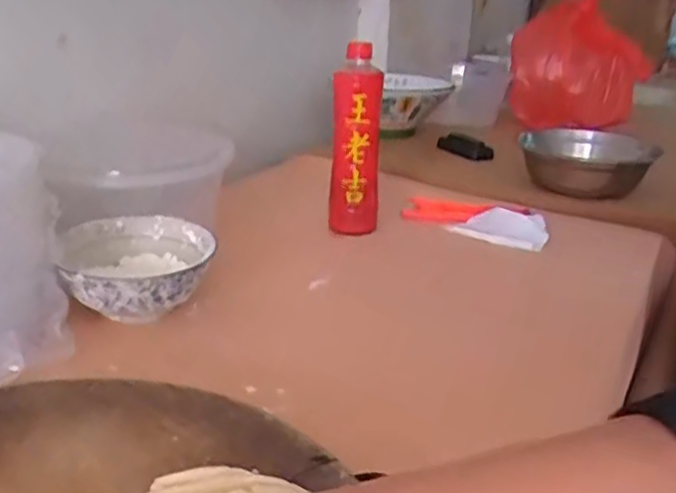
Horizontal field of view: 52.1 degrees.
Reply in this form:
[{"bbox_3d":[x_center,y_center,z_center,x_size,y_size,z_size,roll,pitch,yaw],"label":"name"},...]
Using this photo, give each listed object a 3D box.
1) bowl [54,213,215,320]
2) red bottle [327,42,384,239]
[{"bbox_3d":[-0.188,0.022,0.652,0.129,0.056,0.143,3,21,-1],"label":"bowl"},{"bbox_3d":[0.024,-0.128,0.851,0.062,0.218,0.050,2,21,-4],"label":"red bottle"}]

